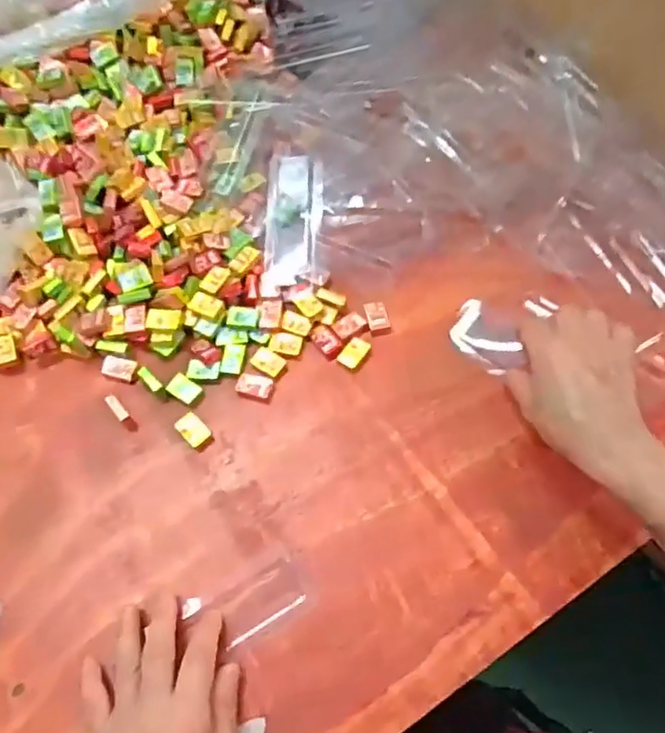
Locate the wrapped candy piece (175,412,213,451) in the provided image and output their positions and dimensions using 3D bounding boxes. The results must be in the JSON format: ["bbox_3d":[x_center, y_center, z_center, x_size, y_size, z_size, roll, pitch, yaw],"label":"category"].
[{"bbox_3d":[-0.104,0.048,0.450,0.028,0.009,0.019,38,70,20],"label":"wrapped candy piece"}]

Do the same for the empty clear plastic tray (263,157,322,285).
[{"bbox_3d":[-0.032,-0.125,0.504,0.045,0.013,0.116,2,79,3],"label":"empty clear plastic tray"}]

